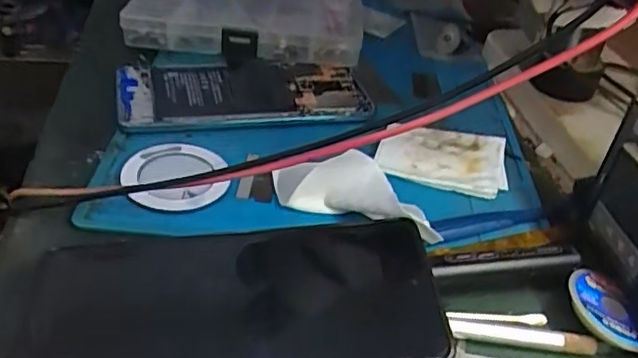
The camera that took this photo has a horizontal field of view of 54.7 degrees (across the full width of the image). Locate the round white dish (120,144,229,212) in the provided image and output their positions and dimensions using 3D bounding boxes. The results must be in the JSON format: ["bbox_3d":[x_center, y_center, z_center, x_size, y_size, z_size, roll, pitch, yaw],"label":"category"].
[{"bbox_3d":[-0.078,-0.005,0.332,0.053,0.013,0.051,-3,38,-13],"label":"round white dish"}]

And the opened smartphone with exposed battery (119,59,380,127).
[{"bbox_3d":[-0.050,-0.061,0.417,0.161,0.014,0.079,-5,38,-15],"label":"opened smartphone with exposed battery"}]

